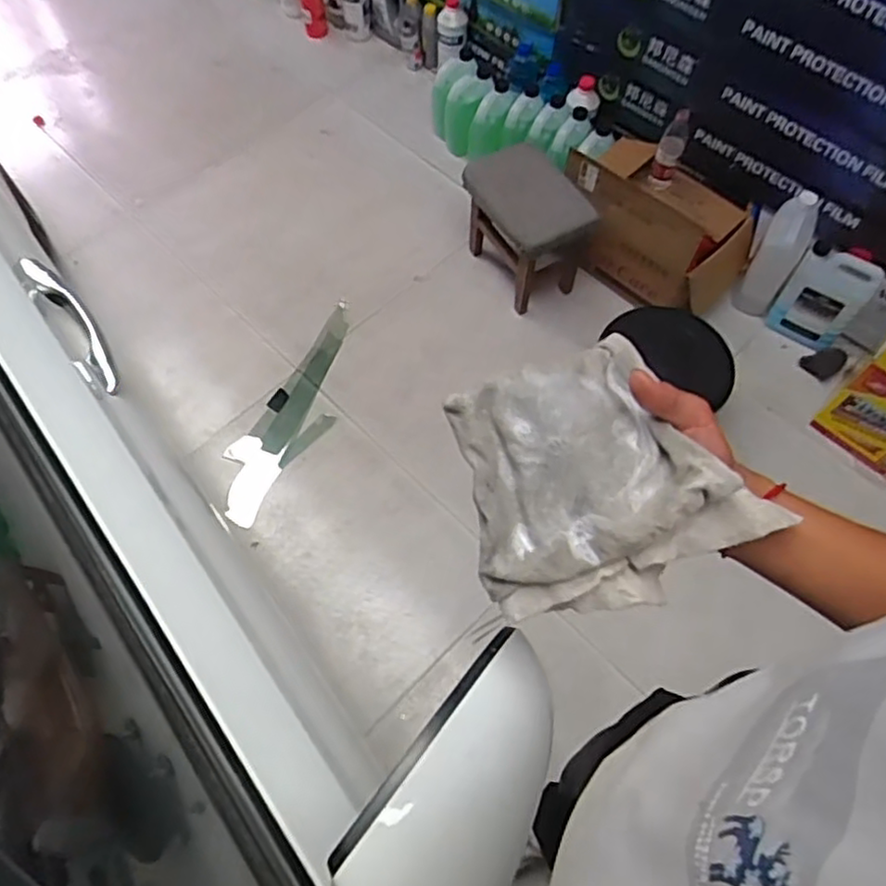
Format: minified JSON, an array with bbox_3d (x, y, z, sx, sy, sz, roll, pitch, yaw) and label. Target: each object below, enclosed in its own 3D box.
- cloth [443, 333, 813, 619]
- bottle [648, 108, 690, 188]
[{"bbox_3d":[0.097,0.026,0.455,0.172,0.076,0.155,-26,64,-15],"label":"cloth"},{"bbox_3d":[0.560,-0.718,1.706,0.064,0.221,0.058,18,62,9],"label":"bottle"}]

